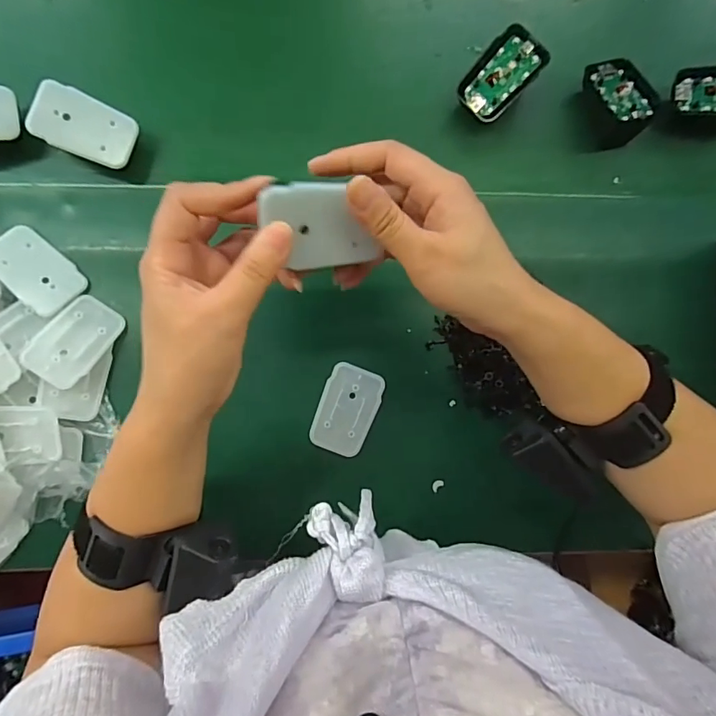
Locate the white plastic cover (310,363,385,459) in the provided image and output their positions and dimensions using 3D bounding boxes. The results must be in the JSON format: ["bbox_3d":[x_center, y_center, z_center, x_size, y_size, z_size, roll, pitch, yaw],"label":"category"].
[{"bbox_3d":[-0.009,0.042,0.385,0.044,0.004,0.069,21,84,-2],"label":"white plastic cover"}]

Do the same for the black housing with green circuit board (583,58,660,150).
[{"bbox_3d":[0.220,-0.219,0.409,0.040,0.040,0.067,-9,86,-5],"label":"black housing with green circuit board"}]

